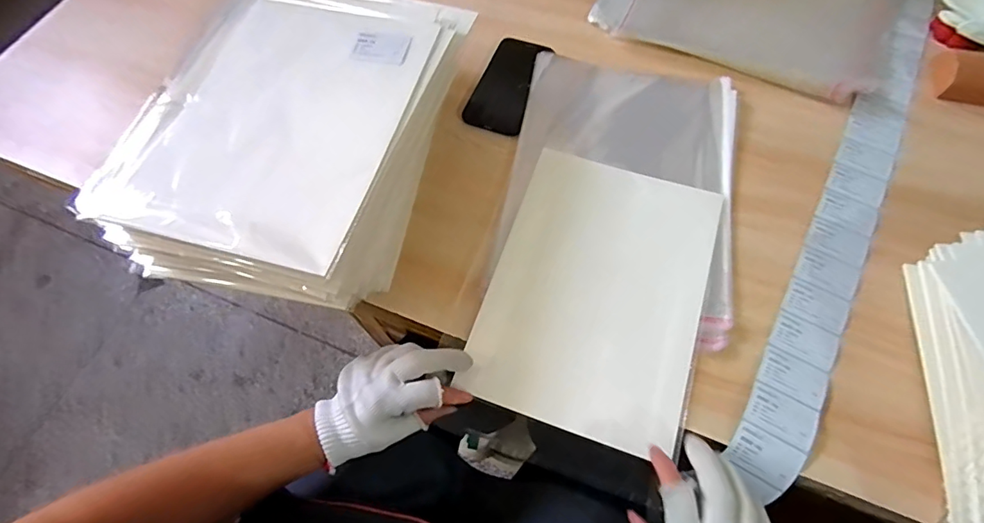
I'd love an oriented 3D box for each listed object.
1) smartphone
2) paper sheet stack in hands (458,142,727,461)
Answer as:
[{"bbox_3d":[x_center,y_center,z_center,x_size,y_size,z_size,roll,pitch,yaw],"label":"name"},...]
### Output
[{"bbox_3d":[0.023,-0.227,0.619,0.072,0.012,0.150,21,68,11],"label":"smartphone"},{"bbox_3d":[0.108,0.027,0.496,0.208,0.011,0.284,19,70,9],"label":"paper sheet stack in hands"}]

